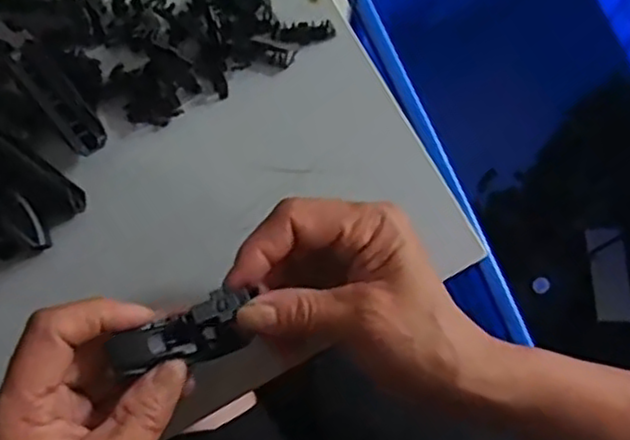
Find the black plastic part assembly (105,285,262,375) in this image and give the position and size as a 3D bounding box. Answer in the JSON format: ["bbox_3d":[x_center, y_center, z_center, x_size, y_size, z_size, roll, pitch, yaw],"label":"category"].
[{"bbox_3d":[-0.057,0.050,0.300,0.061,0.014,0.024,-18,80,-10],"label":"black plastic part assembly"}]

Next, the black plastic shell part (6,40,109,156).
[{"bbox_3d":[-0.137,-0.066,0.372,0.019,0.019,0.073,-38,83,-7],"label":"black plastic shell part"}]

